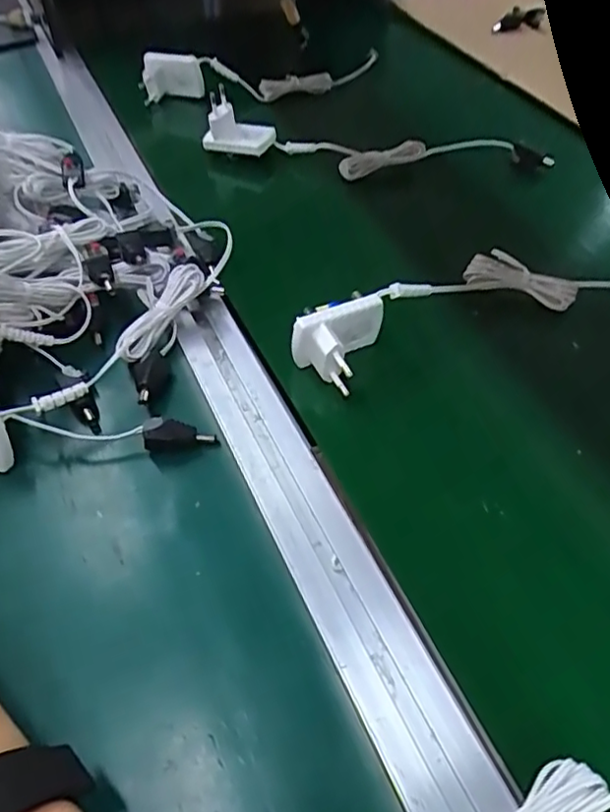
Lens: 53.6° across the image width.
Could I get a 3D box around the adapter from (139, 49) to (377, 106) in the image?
[{"bbox_3d":[-0.040,-0.338,0.616,0.245,0.052,0.060,-10,47,-7],"label":"adapter"}]

